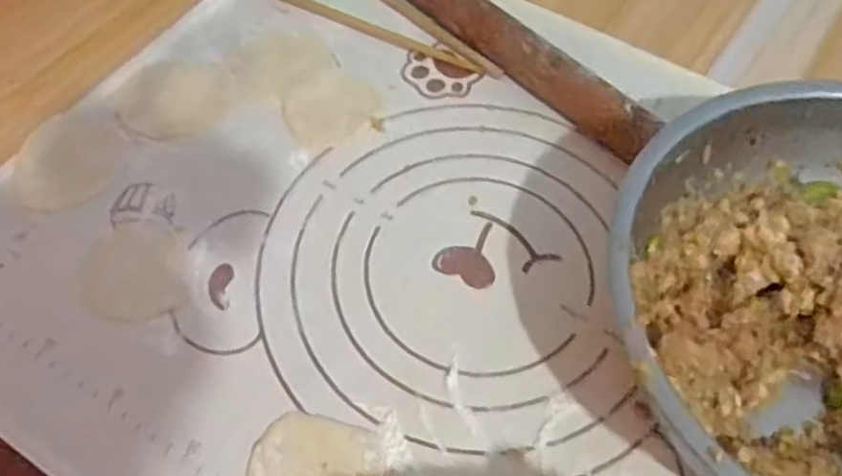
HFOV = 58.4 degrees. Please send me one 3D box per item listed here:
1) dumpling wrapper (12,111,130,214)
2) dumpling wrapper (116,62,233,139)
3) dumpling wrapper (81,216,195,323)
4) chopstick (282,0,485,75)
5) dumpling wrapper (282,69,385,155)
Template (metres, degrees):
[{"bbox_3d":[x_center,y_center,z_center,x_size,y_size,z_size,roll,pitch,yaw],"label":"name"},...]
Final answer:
[{"bbox_3d":[-0.204,-0.046,0.440,0.061,0.004,0.067,1,61,3],"label":"dumpling wrapper"},{"bbox_3d":[-0.150,-0.086,0.466,0.063,0.004,0.064,3,57,-4],"label":"dumpling wrapper"},{"bbox_3d":[-0.152,0.017,0.400,0.052,0.004,0.060,-16,58,-12],"label":"dumpling wrapper"},{"bbox_3d":[-0.080,-0.162,0.520,0.270,0.008,0.013,26,59,16],"label":"chopstick"},{"bbox_3d":[-0.056,-0.082,0.462,0.058,0.004,0.065,-25,60,-17],"label":"dumpling wrapper"}]

